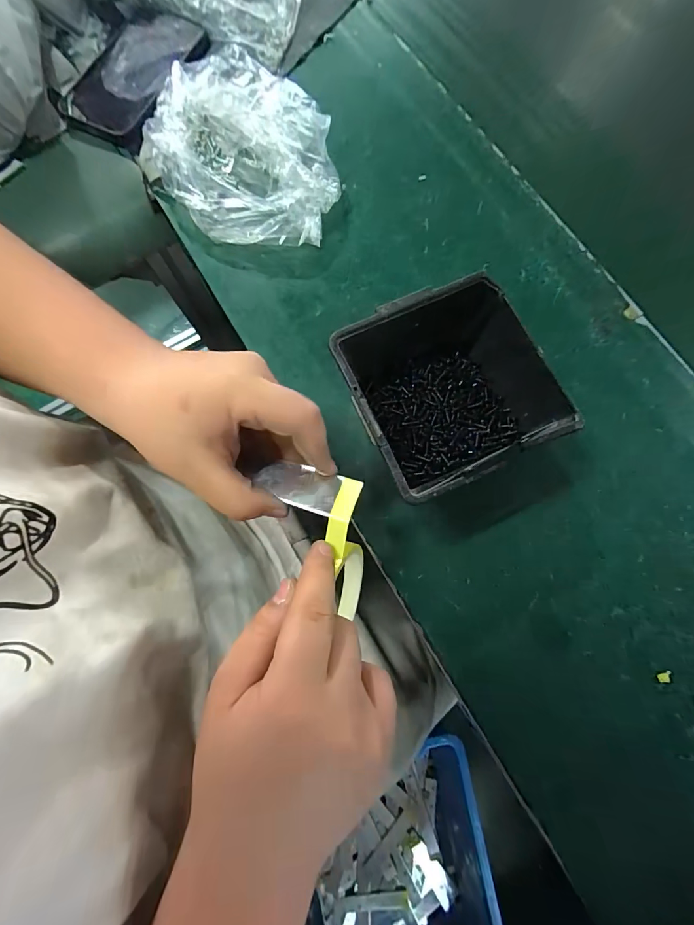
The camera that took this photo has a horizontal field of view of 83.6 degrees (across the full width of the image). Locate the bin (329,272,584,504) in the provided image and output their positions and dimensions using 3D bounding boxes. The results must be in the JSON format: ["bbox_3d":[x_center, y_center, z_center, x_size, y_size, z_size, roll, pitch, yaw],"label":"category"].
[{"bbox_3d":[0.067,-0.046,0.264,0.127,0.065,0.119,-22,78,-5],"label":"bin"}]

